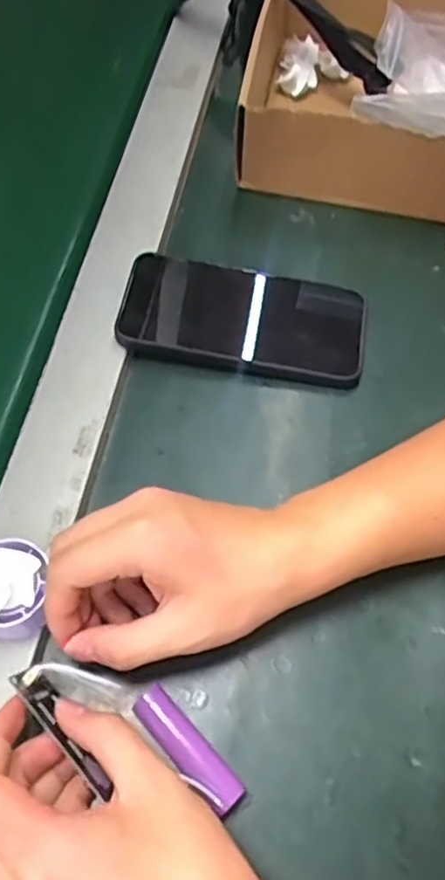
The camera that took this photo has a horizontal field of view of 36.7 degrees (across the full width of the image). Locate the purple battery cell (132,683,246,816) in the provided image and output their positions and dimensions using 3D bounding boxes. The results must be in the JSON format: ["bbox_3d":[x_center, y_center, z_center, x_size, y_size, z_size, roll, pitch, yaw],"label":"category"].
[{"bbox_3d":[-0.017,0.151,0.329,0.018,0.019,0.065,-40,70,-19],"label":"purple battery cell"}]

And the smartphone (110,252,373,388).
[{"bbox_3d":[0.015,-0.083,0.451,0.161,0.012,0.079,11,67,0],"label":"smartphone"}]

